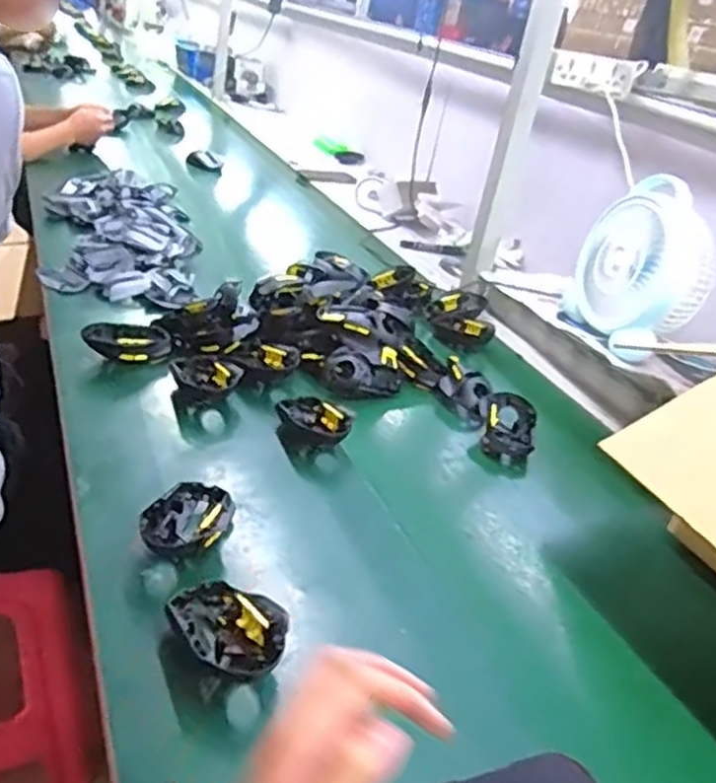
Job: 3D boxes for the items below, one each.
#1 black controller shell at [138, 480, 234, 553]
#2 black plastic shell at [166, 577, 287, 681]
[{"bbox_3d":[-0.157,0.120,0.706,0.065,0.034,0.090,18,28,10],"label":"black controller shell"},{"bbox_3d":[-0.103,0.188,0.588,0.107,0.040,0.069,24,33,30],"label":"black plastic shell"}]

